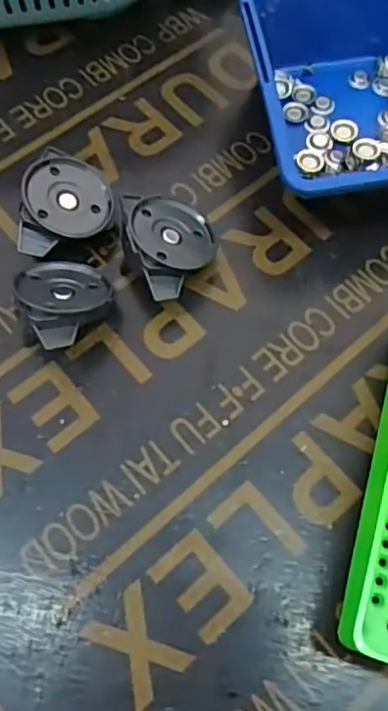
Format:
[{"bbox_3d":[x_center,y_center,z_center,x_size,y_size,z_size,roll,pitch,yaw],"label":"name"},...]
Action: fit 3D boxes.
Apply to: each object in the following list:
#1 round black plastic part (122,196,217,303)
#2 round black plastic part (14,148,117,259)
[{"bbox_3d":[-0.015,-0.051,0.283,0.042,0.014,0.050,41,56,-2],"label":"round black plastic part"},{"bbox_3d":[-0.066,-0.074,0.292,0.050,0.016,0.046,-27,87,-28],"label":"round black plastic part"}]

